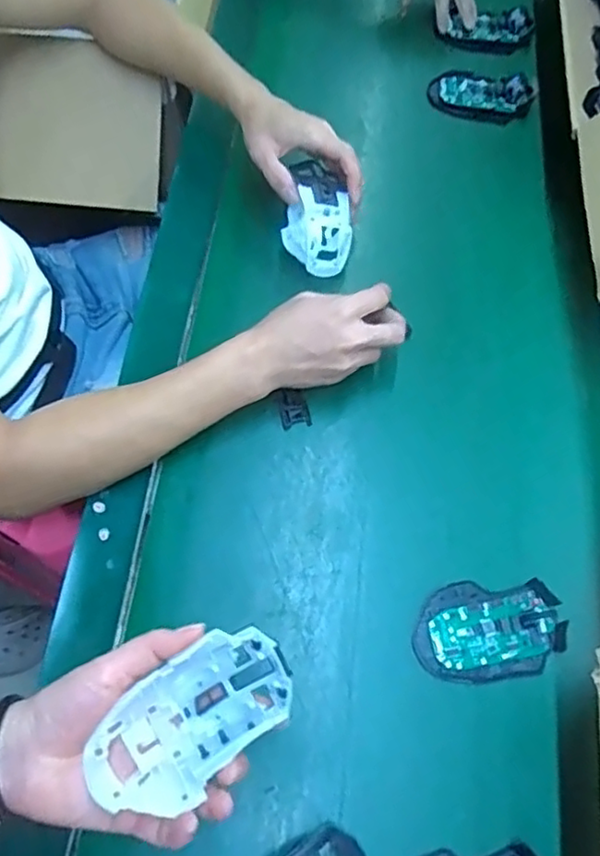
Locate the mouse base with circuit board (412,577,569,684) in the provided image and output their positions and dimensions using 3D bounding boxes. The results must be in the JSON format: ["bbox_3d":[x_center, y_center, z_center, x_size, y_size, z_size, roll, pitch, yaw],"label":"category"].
[{"bbox_3d":[0.148,0.157,0.503,0.115,0.017,0.072,-4,65,-3],"label":"mouse base with circuit board"}]

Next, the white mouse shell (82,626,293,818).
[{"bbox_3d":[-0.060,0.161,0.361,0.112,0.029,0.061,-35,88,-22],"label":"white mouse shell"}]

